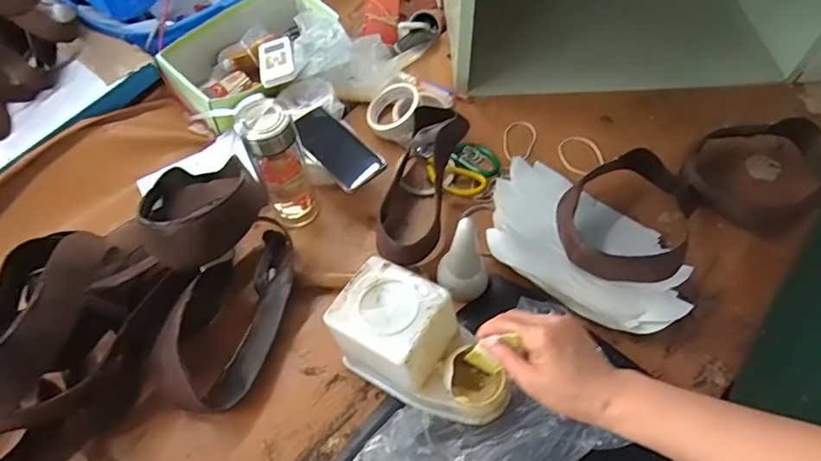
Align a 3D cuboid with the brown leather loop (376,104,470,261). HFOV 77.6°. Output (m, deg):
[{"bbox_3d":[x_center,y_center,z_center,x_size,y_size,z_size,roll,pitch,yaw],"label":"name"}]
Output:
[{"bbox_3d":[0.017,-0.070,0.761,0.088,0.072,0.274,13,60,9],"label":"brown leather loop"}]

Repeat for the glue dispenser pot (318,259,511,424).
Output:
[{"bbox_3d":[0.011,0.140,0.605,0.206,0.134,0.109,29,64,17],"label":"glue dispenser pot"}]

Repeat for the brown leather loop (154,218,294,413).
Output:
[{"bbox_3d":[-0.226,0.096,0.653,0.121,0.095,0.259,9,60,6],"label":"brown leather loop"}]

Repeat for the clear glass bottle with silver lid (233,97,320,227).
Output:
[{"bbox_3d":[-0.177,-0.089,0.700,0.066,0.204,0.056,-23,61,-12],"label":"clear glass bottle with silver lid"}]

